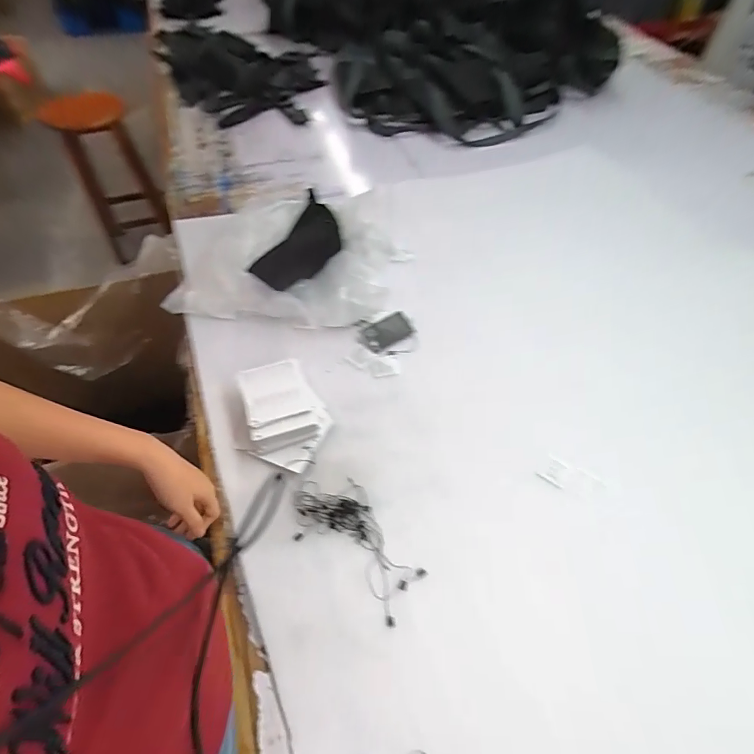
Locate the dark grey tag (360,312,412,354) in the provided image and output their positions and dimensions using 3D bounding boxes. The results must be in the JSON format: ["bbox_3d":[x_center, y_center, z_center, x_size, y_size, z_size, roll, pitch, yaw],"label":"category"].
[{"bbox_3d":[0.017,-0.077,0.757,0.092,0.011,0.048,-32,84,-23],"label":"dark grey tag"}]

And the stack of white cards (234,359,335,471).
[{"bbox_3d":[-0.136,0.056,0.634,0.127,0.042,0.163,-6,54,-6],"label":"stack of white cards"}]

